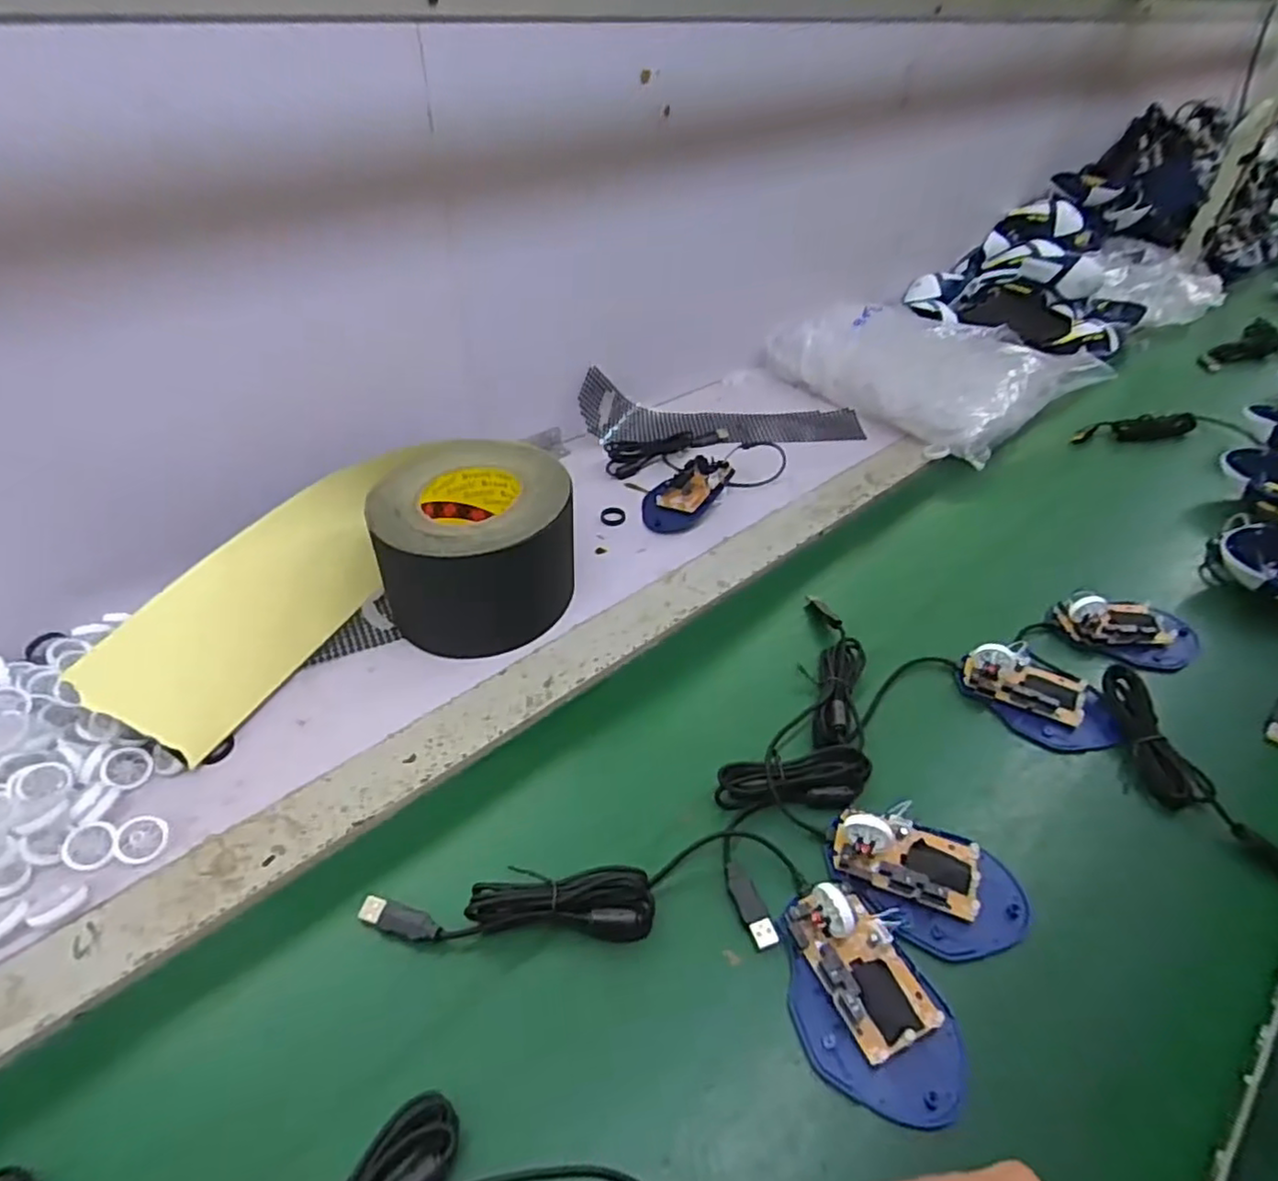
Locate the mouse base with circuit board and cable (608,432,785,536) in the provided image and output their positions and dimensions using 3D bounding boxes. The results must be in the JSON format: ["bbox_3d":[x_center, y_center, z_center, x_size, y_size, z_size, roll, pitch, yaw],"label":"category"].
[{"bbox_3d":[0.056,-0.131,0.700,0.170,0.035,0.144,-22,47,-23],"label":"mouse base with circuit board and cable"}]

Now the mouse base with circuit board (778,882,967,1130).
[{"bbox_3d":[0.113,0.196,0.331,0.073,0.027,0.103,-10,43,-11],"label":"mouse base with circuit board"}]

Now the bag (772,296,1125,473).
[{"bbox_3d":[0.374,-0.300,0.880,0.283,0.087,0.336,-25,43,-24],"label":"bag"}]

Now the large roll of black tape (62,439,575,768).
[{"bbox_3d":[-0.212,-0.009,0.509,0.332,0.104,0.149,-22,47,-23],"label":"large roll of black tape"}]

